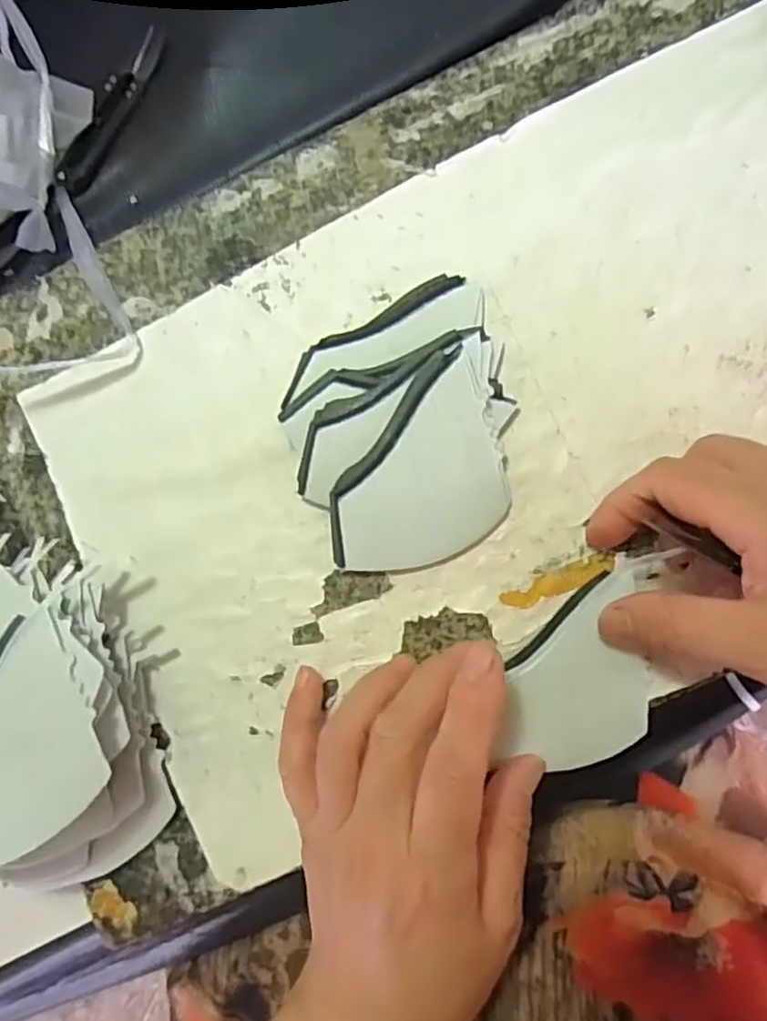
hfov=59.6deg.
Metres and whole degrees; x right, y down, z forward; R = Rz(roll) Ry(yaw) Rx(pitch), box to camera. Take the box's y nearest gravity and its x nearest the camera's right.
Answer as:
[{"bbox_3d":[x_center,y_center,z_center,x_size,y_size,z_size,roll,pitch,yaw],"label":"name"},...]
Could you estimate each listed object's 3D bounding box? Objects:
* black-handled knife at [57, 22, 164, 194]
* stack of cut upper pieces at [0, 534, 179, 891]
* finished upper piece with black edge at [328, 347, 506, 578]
[{"bbox_3d":[-0.140,-0.208,0.349,0.017,0.009,0.096,25,87,7],"label":"black-handled knife"},{"bbox_3d":[-0.144,0.086,0.274,0.081,0.055,0.139,-17,83,4],"label":"stack of cut upper pieces"},{"bbox_3d":[0.010,-0.018,0.281,0.075,0.011,0.080,-16,91,6],"label":"finished upper piece with black edge"}]

